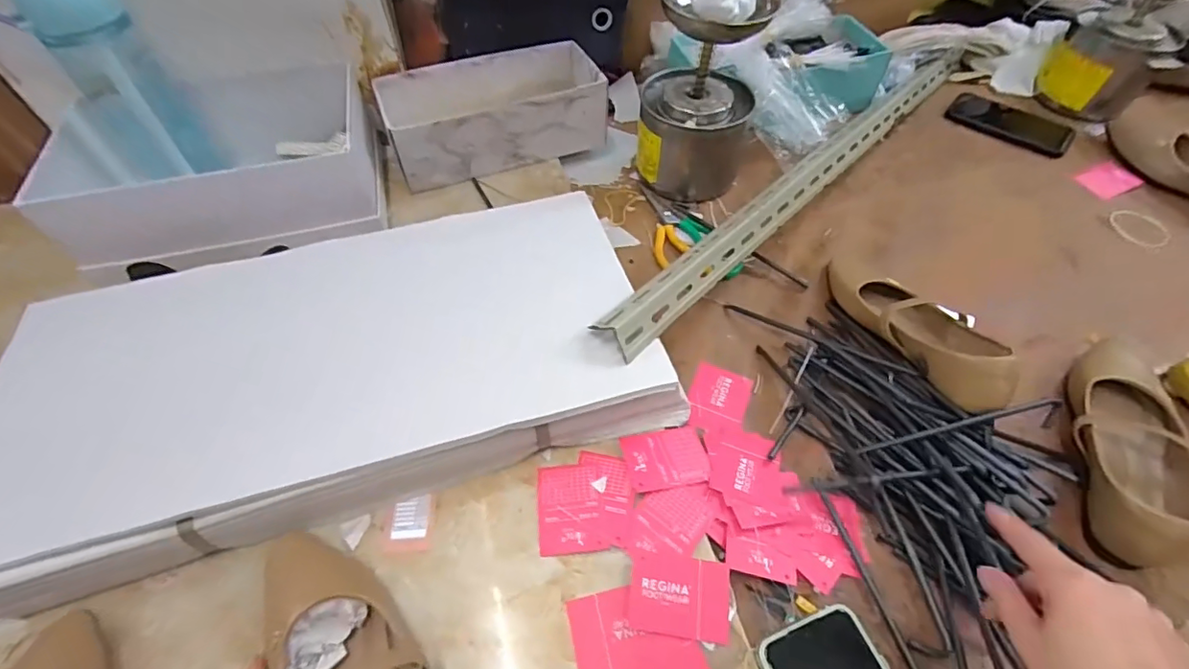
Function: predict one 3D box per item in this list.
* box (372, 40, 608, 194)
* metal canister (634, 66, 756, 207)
[{"bbox_3d":[-0.131,-0.291,0.722,0.285,0.097,0.123,-22,56,-16],"label":"box"},{"bbox_3d":[0.127,-0.261,0.703,0.139,0.116,0.121,6,53,4],"label":"metal canister"}]

